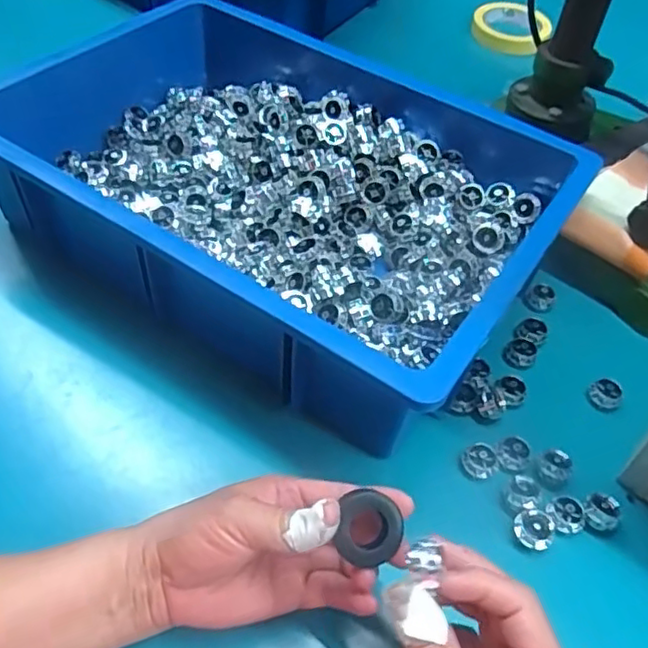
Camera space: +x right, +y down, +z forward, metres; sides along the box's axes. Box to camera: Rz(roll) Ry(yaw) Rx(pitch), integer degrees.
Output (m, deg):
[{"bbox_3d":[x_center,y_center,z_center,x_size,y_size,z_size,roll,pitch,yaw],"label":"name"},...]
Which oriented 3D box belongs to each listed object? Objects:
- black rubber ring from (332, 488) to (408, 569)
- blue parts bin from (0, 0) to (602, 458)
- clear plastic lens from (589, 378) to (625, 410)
[{"bbox_3d":[0.024,0.109,0.339,0.034,0.011,0.034,0,84,-3],"label":"black rubber ring"},{"bbox_3d":[-0.033,-0.121,0.539,0.427,0.101,0.314,30,55,19],"label":"blue parts bin"},{"bbox_3d":[0.224,0.056,0.507,0.024,0.016,0.024,2,51,-3],"label":"clear plastic lens"}]

